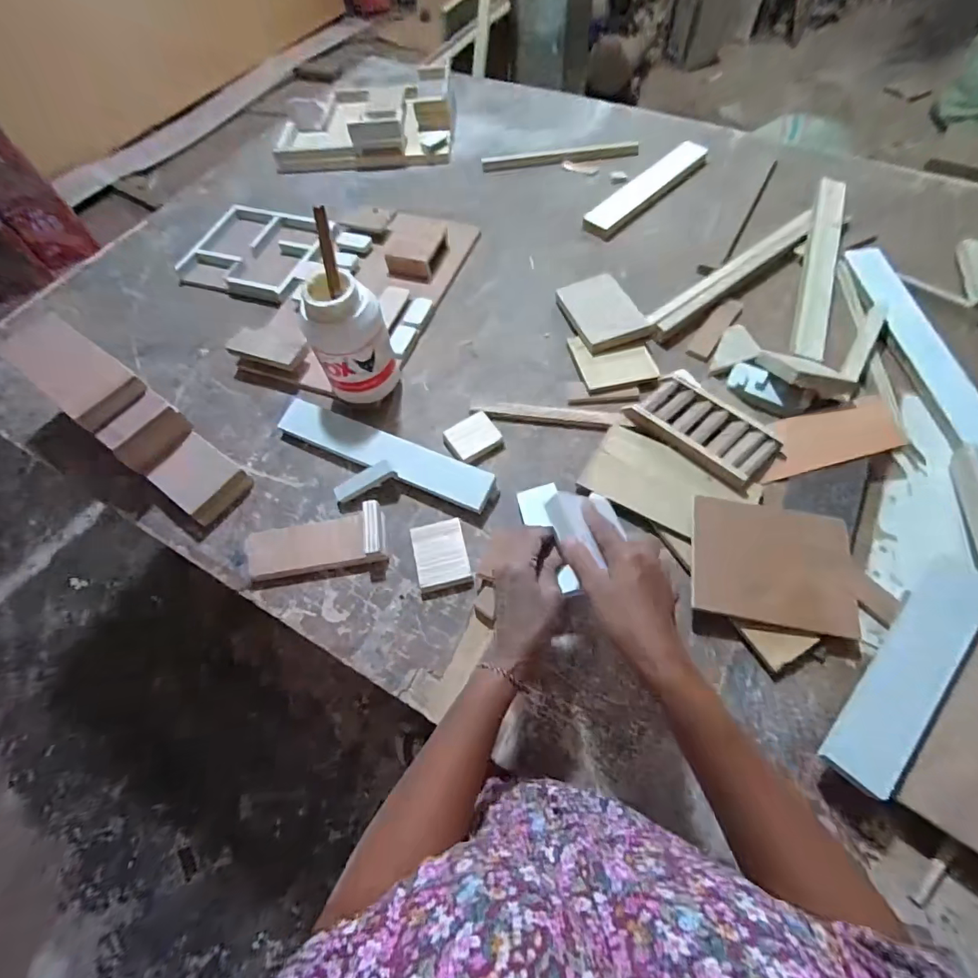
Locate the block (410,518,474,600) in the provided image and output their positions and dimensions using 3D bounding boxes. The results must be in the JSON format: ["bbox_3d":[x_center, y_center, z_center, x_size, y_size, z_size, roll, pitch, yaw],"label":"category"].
[{"bbox_3d":[-0.055,0.080,0.543,0.059,0.015,0.084,-13,61,-4],"label":"block"}]

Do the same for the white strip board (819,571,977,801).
[{"bbox_3d":[0.397,0.164,0.438,0.258,0.010,0.051,-39,38,-20],"label":"white strip board"}]

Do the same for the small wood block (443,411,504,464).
[{"bbox_3d":[-0.022,-0.065,0.620,0.070,0.020,0.058,-33,65,-14],"label":"small wood block"}]

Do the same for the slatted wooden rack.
[{"bbox_3d":[0.265,-0.074,0.585,0.091,0.026,0.165,-42,67,-18],"label":"slatted wooden rack"}]

